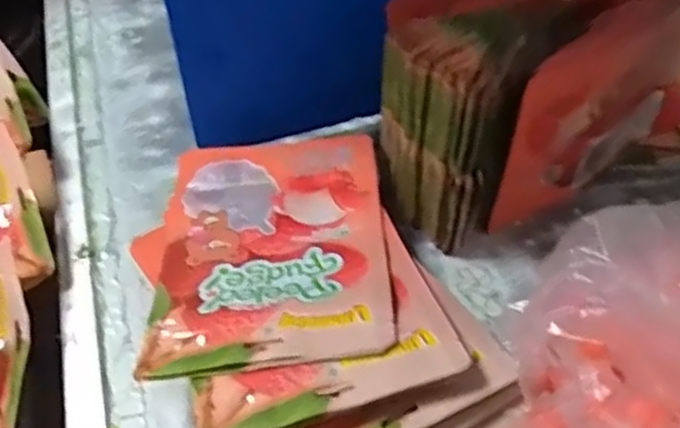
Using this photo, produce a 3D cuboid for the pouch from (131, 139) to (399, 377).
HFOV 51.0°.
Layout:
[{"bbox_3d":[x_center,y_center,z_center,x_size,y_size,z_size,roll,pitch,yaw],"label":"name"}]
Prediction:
[{"bbox_3d":[-0.062,0.017,0.506,0.184,0.036,0.227,-3,46,0],"label":"pouch"}]

